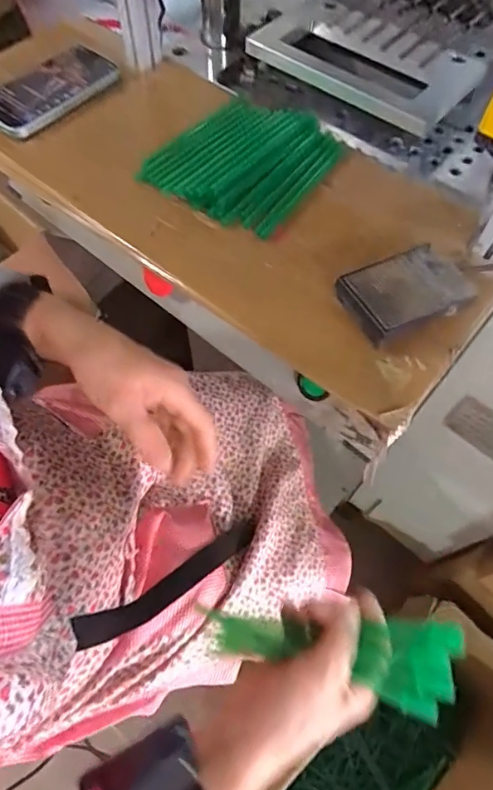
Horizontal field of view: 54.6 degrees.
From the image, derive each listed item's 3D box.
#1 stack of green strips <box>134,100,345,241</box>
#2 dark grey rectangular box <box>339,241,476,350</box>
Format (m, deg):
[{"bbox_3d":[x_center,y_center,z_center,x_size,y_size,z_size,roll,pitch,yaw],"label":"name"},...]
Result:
[{"bbox_3d":[0.001,-0.248,0.499,0.159,0.020,0.176,27,65,13],"label":"stack of green strips"},{"bbox_3d":[0.131,-0.085,0.401,0.101,0.032,0.066,-25,65,-13],"label":"dark grey rectangular box"}]

